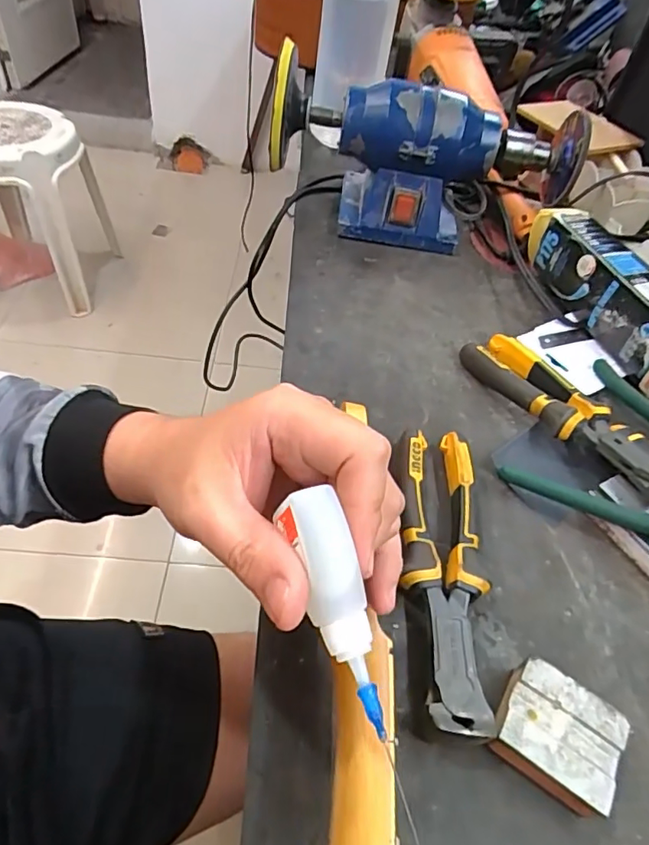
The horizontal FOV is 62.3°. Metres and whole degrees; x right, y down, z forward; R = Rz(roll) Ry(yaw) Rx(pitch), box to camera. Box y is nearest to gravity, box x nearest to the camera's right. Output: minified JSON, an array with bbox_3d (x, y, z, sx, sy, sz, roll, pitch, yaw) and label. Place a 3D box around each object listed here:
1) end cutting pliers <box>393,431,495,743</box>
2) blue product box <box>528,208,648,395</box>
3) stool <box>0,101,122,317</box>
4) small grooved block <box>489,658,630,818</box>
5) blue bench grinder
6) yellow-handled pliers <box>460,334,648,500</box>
[{"bbox_3d":[0.077,0.092,0.351,0.054,0.030,0.201,5,50,-5],"label":"end cutting pliers"},{"bbox_3d":[0.271,-0.122,0.514,0.050,0.073,0.221,-10,52,-17],"label":"blue product box"},{"bbox_3d":[-0.867,-0.633,1.564,0.391,0.463,0.388,3,50,-6],"label":"stool"},{"bbox_3d":[0.126,0.170,0.294,0.062,0.027,0.053,29,52,15],"label":"small grooved block"},{"bbox_3d":[0.108,-0.286,0.586,0.323,0.159,0.107,9,49,-1],"label":"blue bench grinder"},{"bbox_3d":[0.200,-0.008,0.437,0.062,0.048,0.208,-24,57,-26],"label":"yellow-handled pliers"}]

